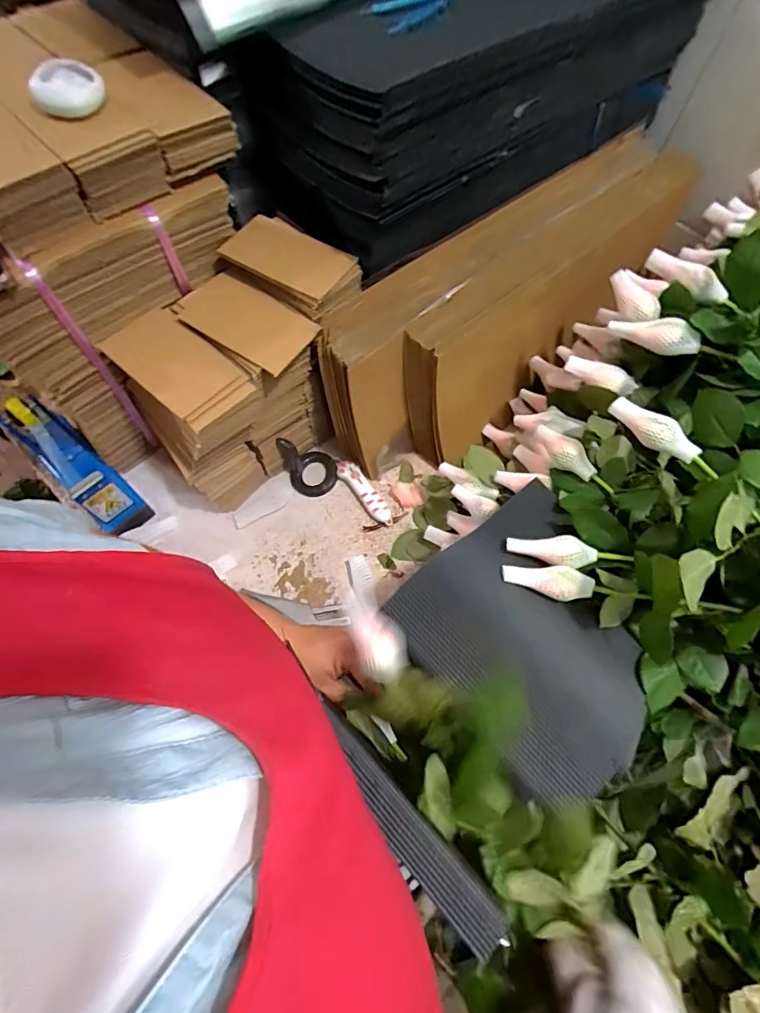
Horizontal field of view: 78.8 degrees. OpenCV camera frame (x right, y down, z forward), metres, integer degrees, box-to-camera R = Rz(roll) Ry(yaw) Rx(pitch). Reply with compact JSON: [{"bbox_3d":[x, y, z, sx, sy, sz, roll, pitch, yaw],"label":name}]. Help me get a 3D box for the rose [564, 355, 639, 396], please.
[{"bbox_3d":[0.246,-0.147,0.514,0.076,0.023,0.025,29,69,11],"label":"rose"}]

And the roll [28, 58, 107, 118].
[{"bbox_3d":[-0.256,-0.342,0.380,0.056,0.025,0.056,1,67,-1],"label":"roll"}]

